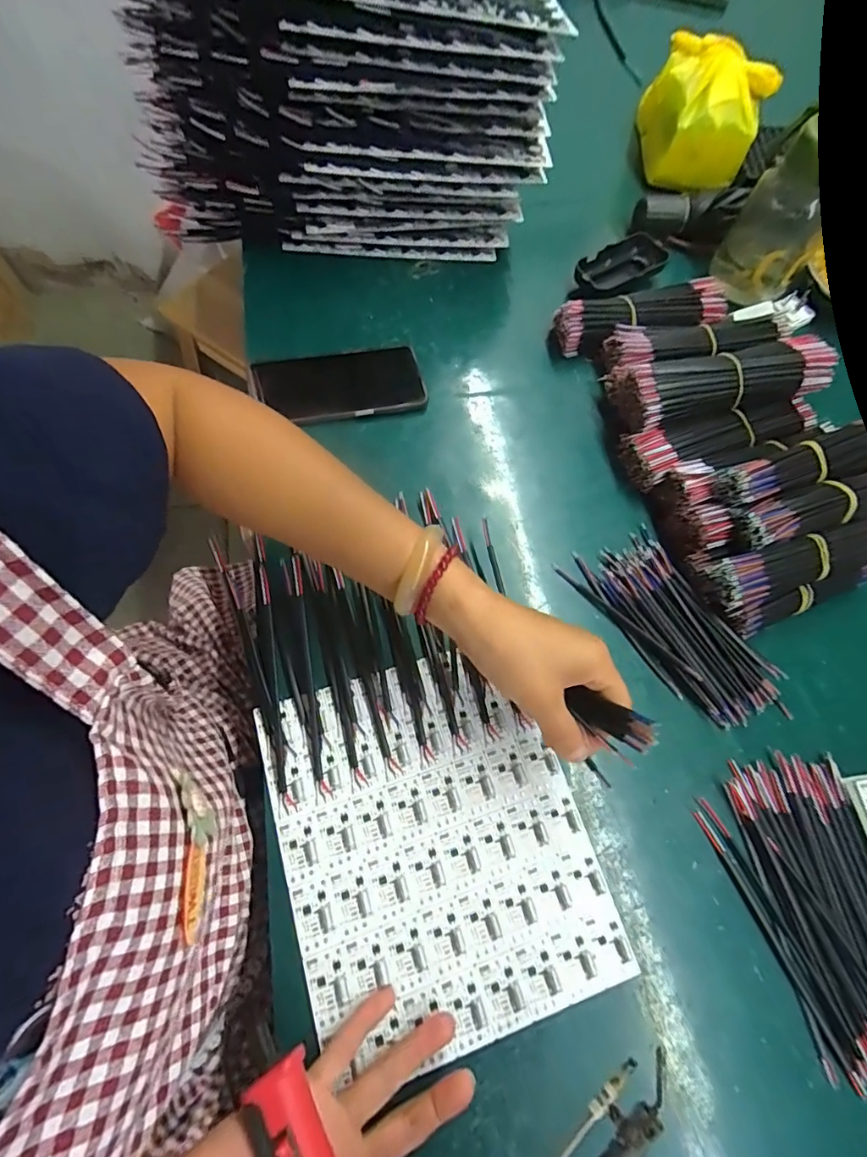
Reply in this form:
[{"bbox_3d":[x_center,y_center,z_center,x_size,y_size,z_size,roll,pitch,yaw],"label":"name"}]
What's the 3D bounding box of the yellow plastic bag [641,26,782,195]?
[{"bbox_3d":[0.316,-0.550,0.591,0.108,0.097,0.136,2,70,0],"label":"yellow plastic bag"}]

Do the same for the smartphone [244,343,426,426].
[{"bbox_3d":[-0.092,-0.184,0.485,0.160,0.015,0.081,-11,70,-5],"label":"smartphone"}]

